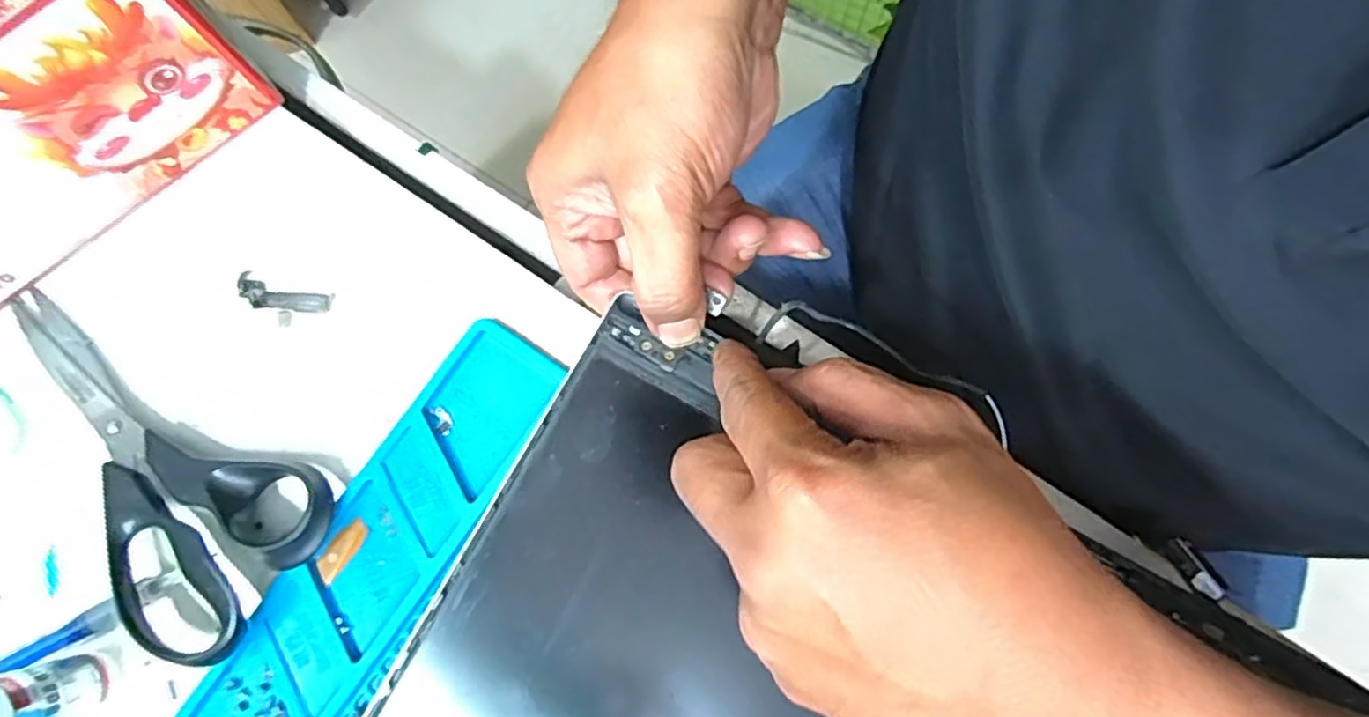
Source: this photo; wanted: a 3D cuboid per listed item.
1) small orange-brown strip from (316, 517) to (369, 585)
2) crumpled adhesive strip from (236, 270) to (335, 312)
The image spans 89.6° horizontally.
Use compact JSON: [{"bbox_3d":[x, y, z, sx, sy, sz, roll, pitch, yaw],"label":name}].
[{"bbox_3d":[-0.135,0.075,0.271,0.009,0.004,0.026,39,82,8],"label":"small orange-brown strip"},{"bbox_3d":[-0.169,-0.026,0.291,0.039,0.005,0.013,15,79,4],"label":"crumpled adhesive strip"}]

